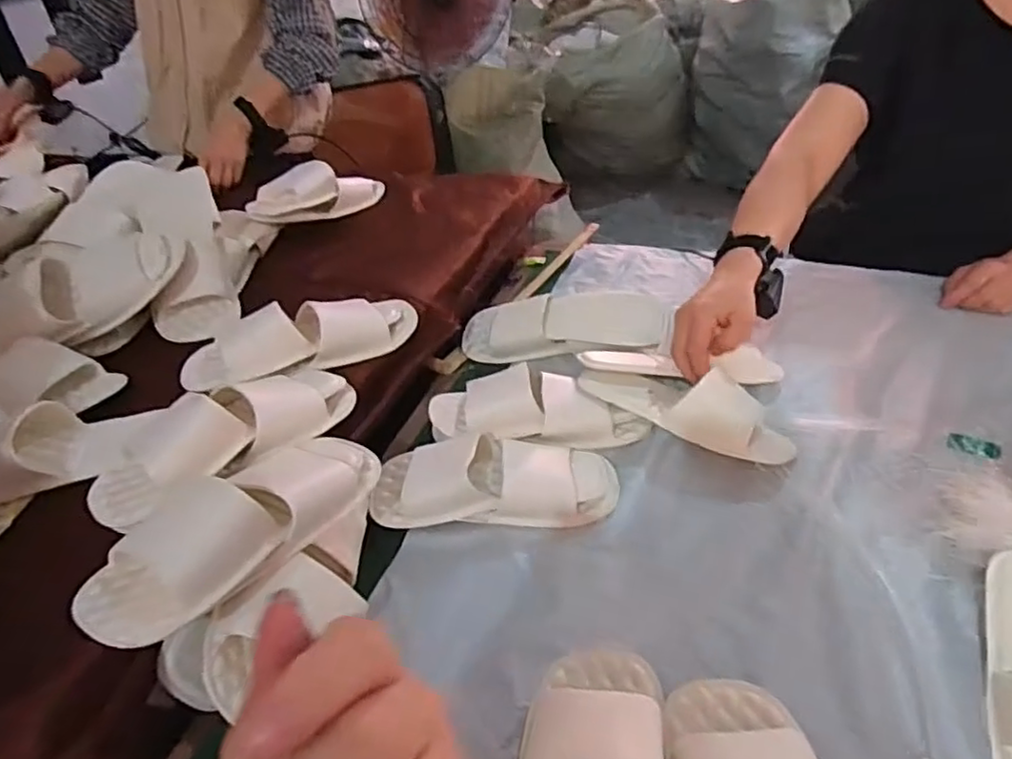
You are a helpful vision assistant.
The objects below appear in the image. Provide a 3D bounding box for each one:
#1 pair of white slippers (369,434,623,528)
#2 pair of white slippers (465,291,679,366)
[{"bbox_3d":[-0.012,0.093,0.650,0.237,0.062,0.096,-4,37,4],"label":"pair of white slippers"},{"bbox_3d":[0.079,-0.072,0.864,0.272,0.051,0.103,-5,36,2],"label":"pair of white slippers"}]

